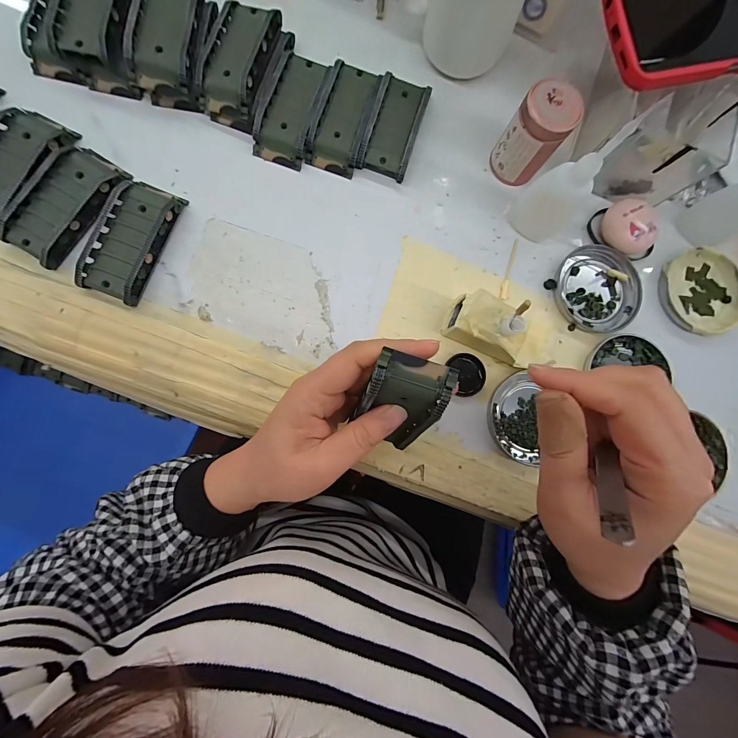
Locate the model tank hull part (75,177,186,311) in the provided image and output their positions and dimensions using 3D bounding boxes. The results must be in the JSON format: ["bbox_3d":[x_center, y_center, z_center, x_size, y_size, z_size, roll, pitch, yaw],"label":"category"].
[{"bbox_3d":[-0.189,-0.103,0.267,0.046,0.019,0.096,21,83,-3],"label":"model tank hull part"}]

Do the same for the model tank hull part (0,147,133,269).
[{"bbox_3d":[-0.237,-0.129,0.265,0.055,0.014,0.096,32,82,-2],"label":"model tank hull part"}]

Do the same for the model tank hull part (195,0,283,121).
[{"bbox_3d":[-0.109,-0.261,0.285,0.047,0.031,0.094,16,83,-4],"label":"model tank hull part"}]

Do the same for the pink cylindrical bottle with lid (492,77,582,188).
[{"bbox_3d":[0.137,-0.195,0.284,0.043,0.067,0.040,1,84,-5],"label":"pink cylindrical bottle with lid"}]

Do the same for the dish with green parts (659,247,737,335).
[{"bbox_3d":[0.314,-0.073,0.319,0.074,0.013,0.079,1,84,-5],"label":"dish with green parts"}]

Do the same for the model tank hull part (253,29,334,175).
[{"bbox_3d":[-0.066,-0.234,0.293,0.049,0.020,0.112,16,83,-4],"label":"model tank hull part"}]

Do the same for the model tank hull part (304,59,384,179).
[{"bbox_3d":[-0.020,-0.221,0.296,0.043,0.020,0.094,18,83,-3],"label":"model tank hull part"}]

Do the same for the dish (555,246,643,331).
[{"bbox_3d":[0.208,-0.073,0.306,0.078,0.008,0.074,1,84,-5],"label":"dish"}]

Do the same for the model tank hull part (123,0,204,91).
[{"bbox_3d":[-0.165,-0.274,0.280,0.046,0.035,0.093,7,84,-5],"label":"model tank hull part"}]

